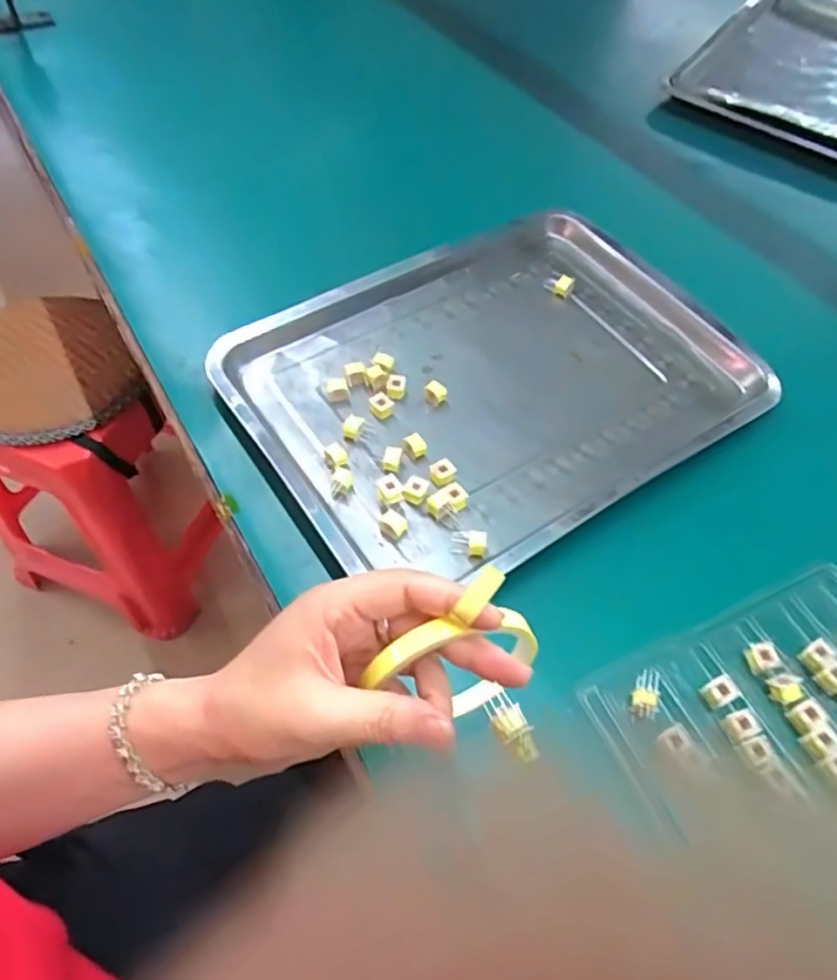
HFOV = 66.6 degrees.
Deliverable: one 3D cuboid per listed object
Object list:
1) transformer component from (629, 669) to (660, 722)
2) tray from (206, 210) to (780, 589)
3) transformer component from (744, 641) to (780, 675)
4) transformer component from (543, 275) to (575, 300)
[{"bbox_3d":[0.134,0.121,0.376,0.014,0.011,0.032,22,58,11],"label":"transformer component"},{"bbox_3d":[0.066,-0.096,0.523,0.393,0.032,0.292,-28,63,-20],"label":"tray"},{"bbox_3d":[0.211,0.103,0.391,0.014,0.012,0.017,-7,57,-8],"label":"transformer component"},{"bbox_3d":[0.129,-0.190,0.584,0.025,0.016,0.016,22,60,14],"label":"transformer component"}]

